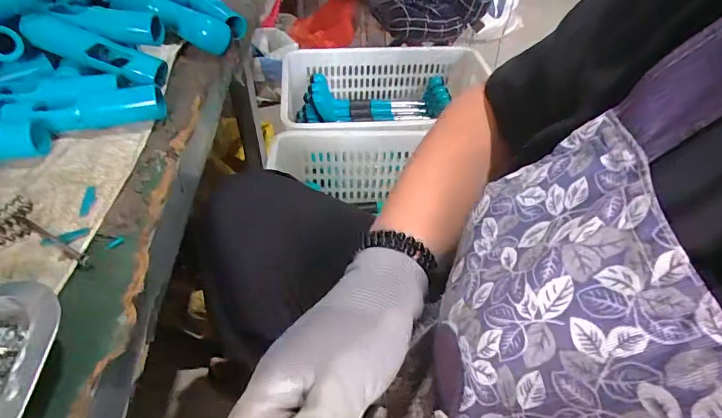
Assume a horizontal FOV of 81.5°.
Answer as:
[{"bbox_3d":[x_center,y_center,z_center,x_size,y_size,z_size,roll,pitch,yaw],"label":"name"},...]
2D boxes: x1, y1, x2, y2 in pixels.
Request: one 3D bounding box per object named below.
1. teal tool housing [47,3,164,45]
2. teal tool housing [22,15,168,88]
[{"bbox_3d":[-0.243,-0.175,0.398,0.099,0.027,0.025,1,46,-3],"label":"teal tool housing"},{"bbox_3d":[-0.243,-0.145,0.385,0.119,0.022,0.026,18,45,-11],"label":"teal tool housing"}]

